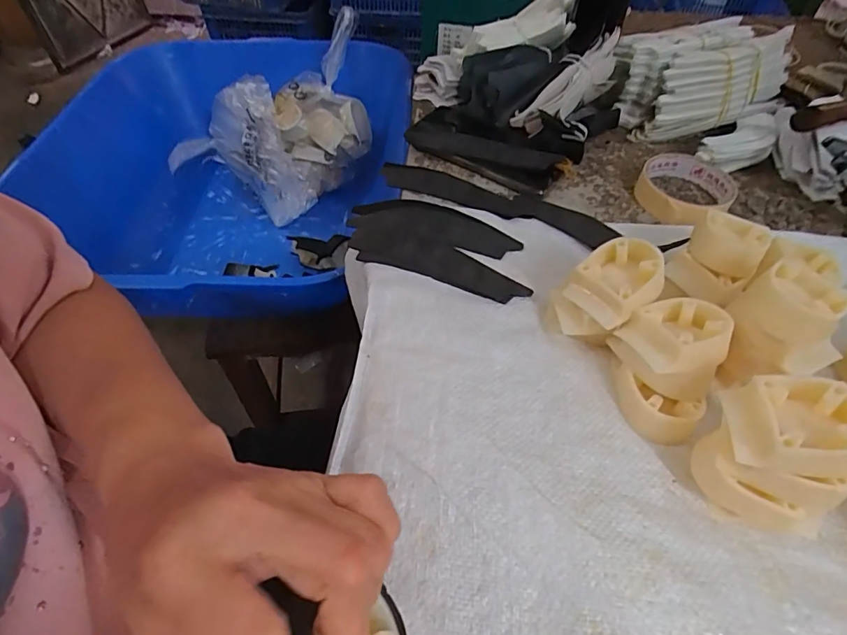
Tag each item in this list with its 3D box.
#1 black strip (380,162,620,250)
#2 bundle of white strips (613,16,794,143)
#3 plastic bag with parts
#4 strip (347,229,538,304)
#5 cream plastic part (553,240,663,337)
[{"bbox_3d":[0.064,-0.110,0.442,0.217,0.004,0.046,21,53,12],"label":"black strip"},{"bbox_3d":[0.308,-0.271,0.538,0.194,0.079,0.122,-19,55,-18],"label":"bundle of white strips"},{"bbox_3d":[-0.246,-0.303,0.764,0.313,0.209,0.212,-5,52,-5],"label":"plastic bag with parts"},{"bbox_3d":[0.010,-0.044,0.394,0.153,0.005,0.039,18,55,13],"label":"strip"},{"bbox_3d":[0.128,-0.015,0.337,0.054,0.065,0.059,38,58,23],"label":"cream plastic part"}]

